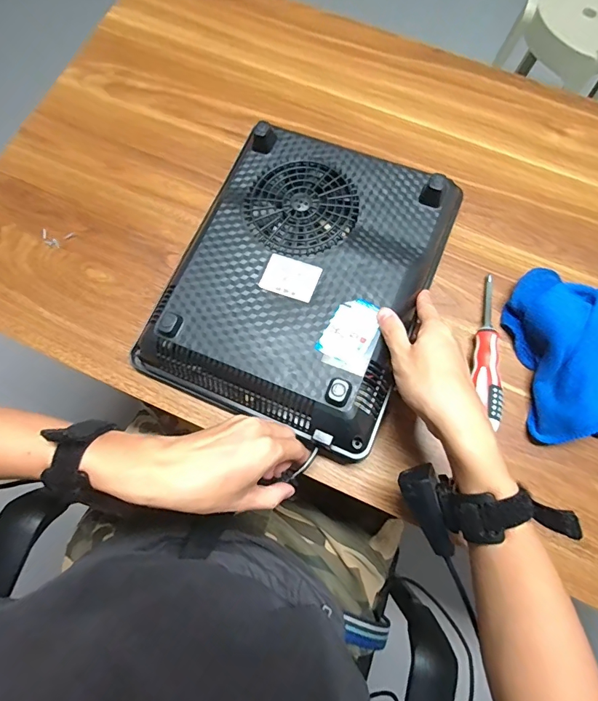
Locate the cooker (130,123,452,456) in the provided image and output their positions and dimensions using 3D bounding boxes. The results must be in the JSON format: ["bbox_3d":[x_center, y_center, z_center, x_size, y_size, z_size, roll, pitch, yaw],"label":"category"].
[{"bbox_3d":[0.005,-0.082,0.448,0.258,0.063,0.317,24,74,7],"label":"cooker"}]

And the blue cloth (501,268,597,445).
[{"bbox_3d":[0.317,0.004,0.440,0.158,0.058,0.194,-5,73,-2],"label":"blue cloth"}]

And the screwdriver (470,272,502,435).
[{"bbox_3d":[0.200,-0.004,0.451,0.026,0.035,0.171,8,73,2],"label":"screwdriver"}]

